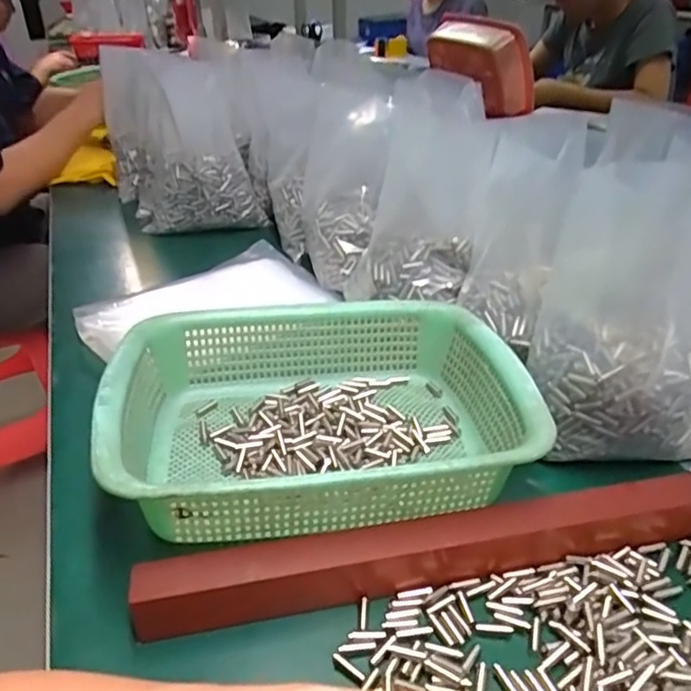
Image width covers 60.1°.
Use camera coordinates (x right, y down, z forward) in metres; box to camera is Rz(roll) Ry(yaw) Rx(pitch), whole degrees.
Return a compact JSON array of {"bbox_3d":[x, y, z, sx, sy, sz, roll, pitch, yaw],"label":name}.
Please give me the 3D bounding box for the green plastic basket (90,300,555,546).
[{"bbox_3d":[-0.017,0.045,0.449,0.292,0.094,0.217,-6,34,-7],"label":"green plastic basket"}]

